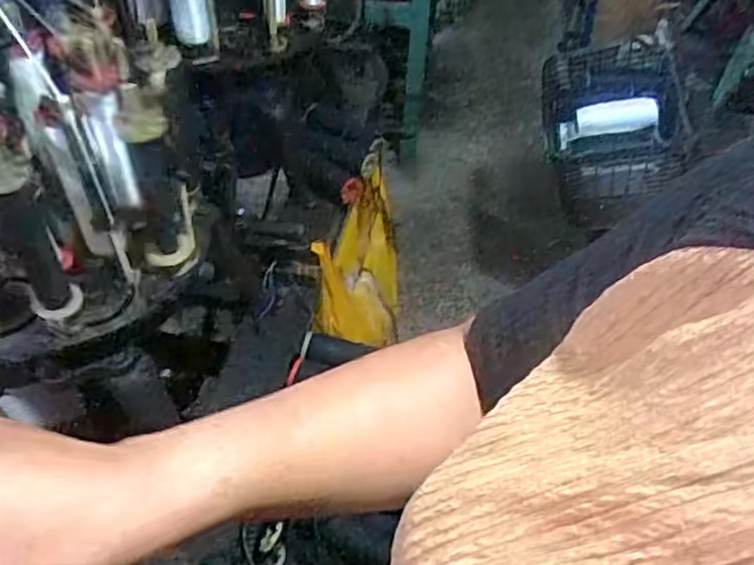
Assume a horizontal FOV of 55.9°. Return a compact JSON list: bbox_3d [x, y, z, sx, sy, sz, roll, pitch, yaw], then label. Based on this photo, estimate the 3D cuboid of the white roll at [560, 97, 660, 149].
[{"bbox_3d":[0.412,-0.293,1.274,0.174,0.037,0.070,-11,43,20],"label":"white roll"}]

